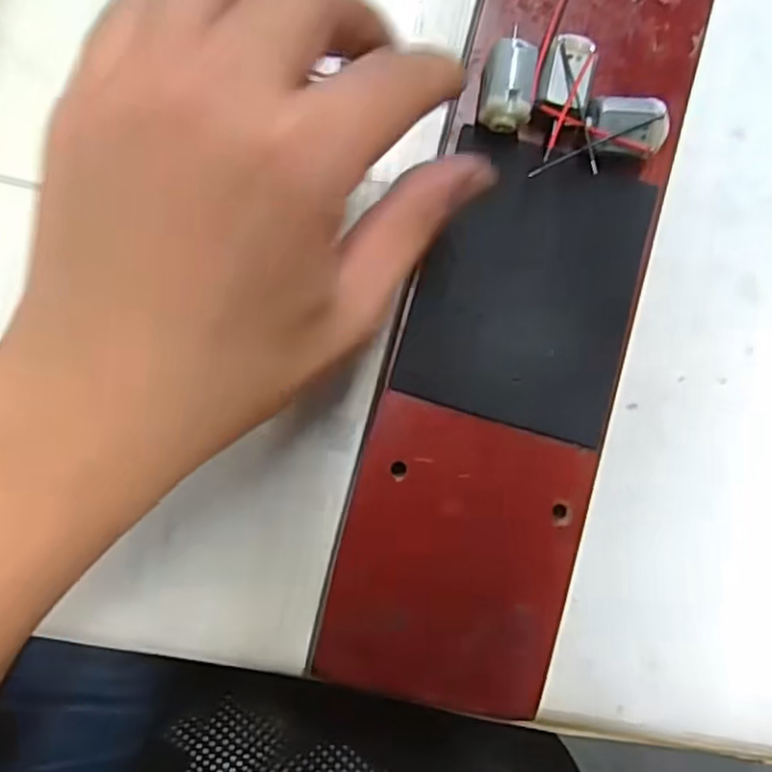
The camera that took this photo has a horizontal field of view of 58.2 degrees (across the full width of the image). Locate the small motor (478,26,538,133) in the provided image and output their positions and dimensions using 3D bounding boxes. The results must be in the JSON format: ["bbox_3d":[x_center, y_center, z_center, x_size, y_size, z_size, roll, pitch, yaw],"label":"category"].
[{"bbox_3d":[0.042,-0.104,0.239,0.016,0.015,0.031,9,89,-6],"label":"small motor"}]

